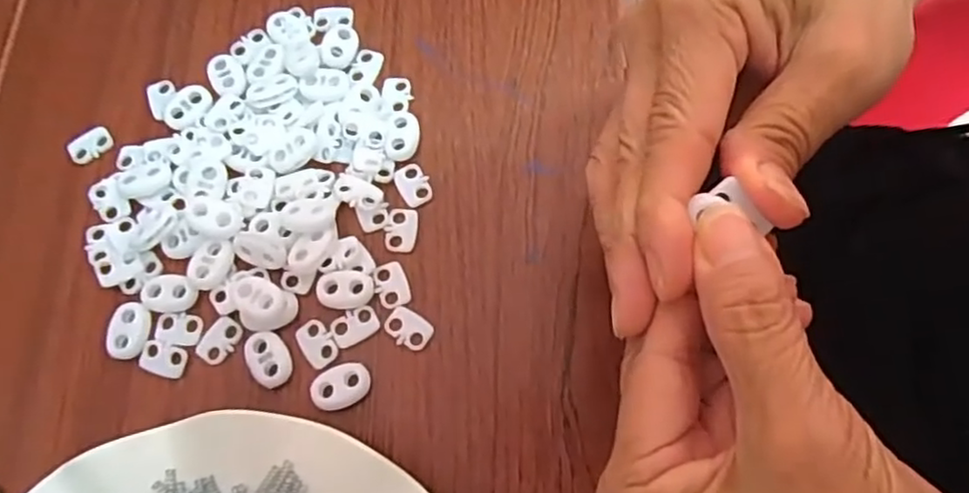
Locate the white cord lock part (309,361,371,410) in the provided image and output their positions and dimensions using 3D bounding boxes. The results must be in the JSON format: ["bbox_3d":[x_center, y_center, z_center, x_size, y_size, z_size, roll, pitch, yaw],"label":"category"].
[{"bbox_3d":[-0.055,0.053,0.258,0.022,0.005,0.016,-22,72,-4],"label":"white cord lock part"}]

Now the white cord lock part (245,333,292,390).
[{"bbox_3d":[-0.085,0.044,0.263,0.015,0.004,0.023,-34,73,-8],"label":"white cord lock part"}]

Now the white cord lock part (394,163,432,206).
[{"bbox_3d":[-0.030,-0.027,0.285,0.013,0.004,0.018,-31,73,-7],"label":"white cord lock part"}]

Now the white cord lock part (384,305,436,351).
[{"bbox_3d":[-0.030,0.032,0.264,0.019,0.004,0.012,33,76,13],"label":"white cord lock part"}]

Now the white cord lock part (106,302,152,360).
[{"bbox_3d":[-0.142,0.033,0.270,0.015,0.004,0.022,5,72,5],"label":"white cord lock part"}]

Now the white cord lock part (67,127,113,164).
[{"bbox_3d":[-0.176,-0.045,0.300,0.019,0.004,0.012,-35,73,-9],"label":"white cord lock part"}]

